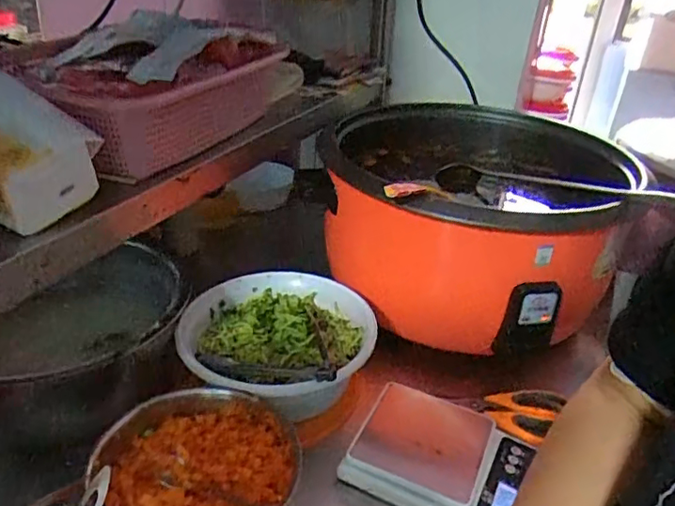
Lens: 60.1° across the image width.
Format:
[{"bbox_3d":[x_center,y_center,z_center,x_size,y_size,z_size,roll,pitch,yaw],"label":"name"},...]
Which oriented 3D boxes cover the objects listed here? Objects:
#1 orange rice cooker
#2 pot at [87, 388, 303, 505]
[{"bbox_3d":[0.208,-0.032,0.998,0.443,0.319,0.512,-11,33,-26],"label":"orange rice cooker"},{"bbox_3d":[-0.134,0.243,0.580,0.200,0.098,0.212,-2,30,-12],"label":"pot"}]

